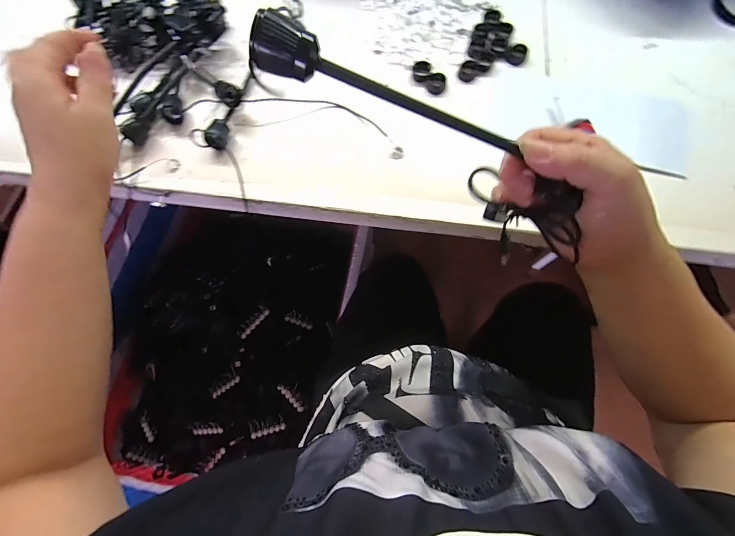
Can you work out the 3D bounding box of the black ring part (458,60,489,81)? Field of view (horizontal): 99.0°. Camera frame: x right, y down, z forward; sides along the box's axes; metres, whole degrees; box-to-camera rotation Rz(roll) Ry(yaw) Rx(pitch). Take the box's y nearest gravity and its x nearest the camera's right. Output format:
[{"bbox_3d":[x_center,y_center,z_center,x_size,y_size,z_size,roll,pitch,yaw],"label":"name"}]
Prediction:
[{"bbox_3d":[0.147,-0.273,0.431,0.041,0.011,0.022,-12,71,-3],"label":"black ring part"}]

